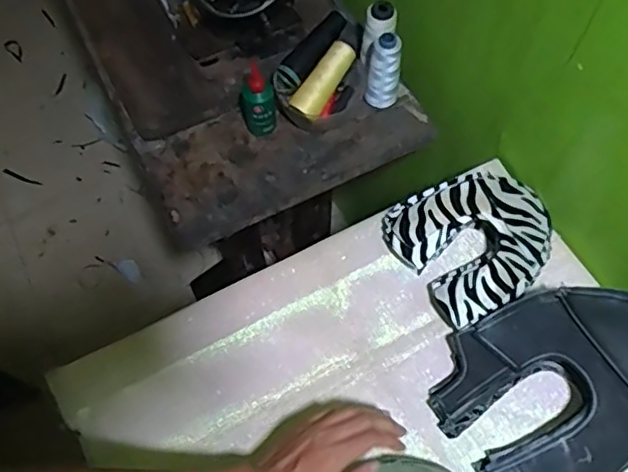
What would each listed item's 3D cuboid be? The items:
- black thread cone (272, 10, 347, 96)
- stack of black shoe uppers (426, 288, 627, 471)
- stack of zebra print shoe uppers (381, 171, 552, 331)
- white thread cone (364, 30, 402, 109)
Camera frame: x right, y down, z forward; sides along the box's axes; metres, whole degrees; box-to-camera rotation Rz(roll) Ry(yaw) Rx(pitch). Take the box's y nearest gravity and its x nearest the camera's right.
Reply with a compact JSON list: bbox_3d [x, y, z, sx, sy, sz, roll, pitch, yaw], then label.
[{"bbox_3d":[-0.005,-0.245,0.793,0.043,0.040,0.138,39,88,19],"label":"black thread cone"},{"bbox_3d":[0.253,0.152,0.607,0.229,0.100,0.195,-30,66,-14],"label":"stack of black shoe uppers"},{"bbox_3d":[0.191,0.003,0.701,0.179,0.079,0.167,-29,66,-14],"label":"stack of zebra print shoe uppers"},{"bbox_3d":[0.095,-0.222,0.802,0.042,0.112,0.036,9,63,5],"label":"white thread cone"}]

